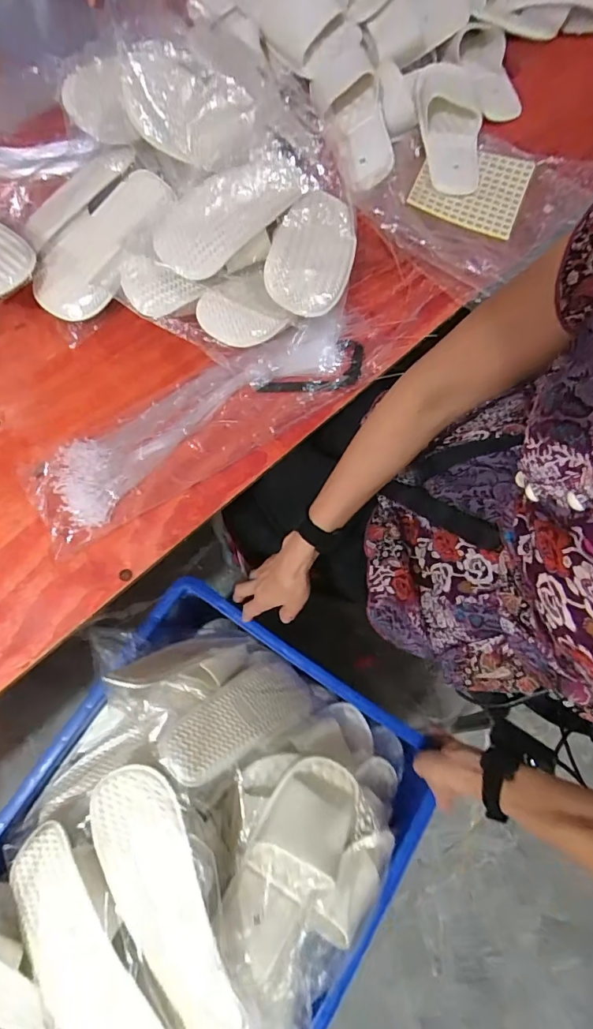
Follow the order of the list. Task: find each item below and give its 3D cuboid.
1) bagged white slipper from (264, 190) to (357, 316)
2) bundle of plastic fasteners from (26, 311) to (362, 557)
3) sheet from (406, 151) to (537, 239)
[{"bbox_3d":[0.017,-0.347,0.648,0.111,0.047,0.173,22,77,-17],"label":"bagged white slipper"},{"bbox_3d":[-0.125,-0.126,0.615,0.461,0.039,0.138,-33,75,-10],"label":"bundle of plastic fasteners"},{"bbox_3d":[0.279,-0.526,0.746,0.165,0.015,0.155,22,78,1],"label":"sheet"}]

